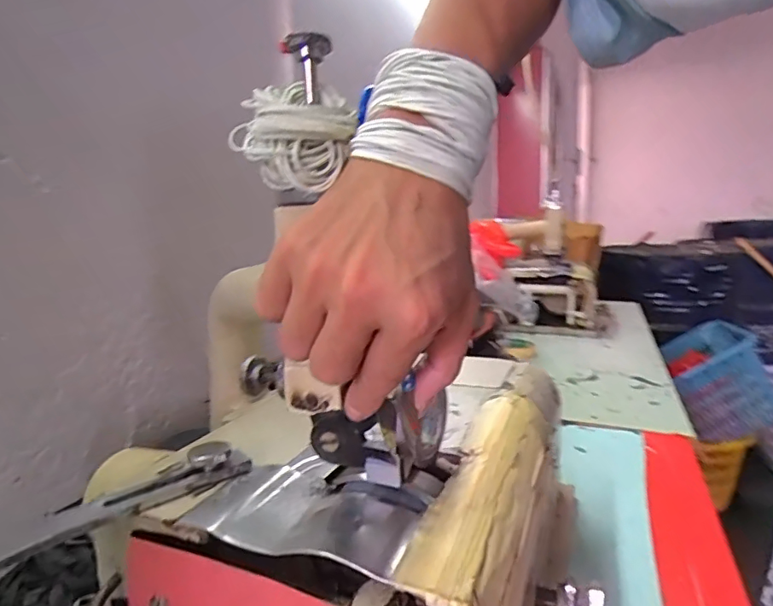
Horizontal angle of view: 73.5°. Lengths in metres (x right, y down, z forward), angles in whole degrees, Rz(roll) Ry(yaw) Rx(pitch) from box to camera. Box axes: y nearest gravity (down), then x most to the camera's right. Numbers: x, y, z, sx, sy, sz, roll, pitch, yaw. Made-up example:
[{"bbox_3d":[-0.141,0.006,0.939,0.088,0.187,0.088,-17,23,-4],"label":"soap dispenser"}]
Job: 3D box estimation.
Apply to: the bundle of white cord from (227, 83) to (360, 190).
[{"bbox_3d":[-0.044,-0.080,0.251,0.057,0.051,0.050,-5,8,-21],"label":"bundle of white cord"}]

